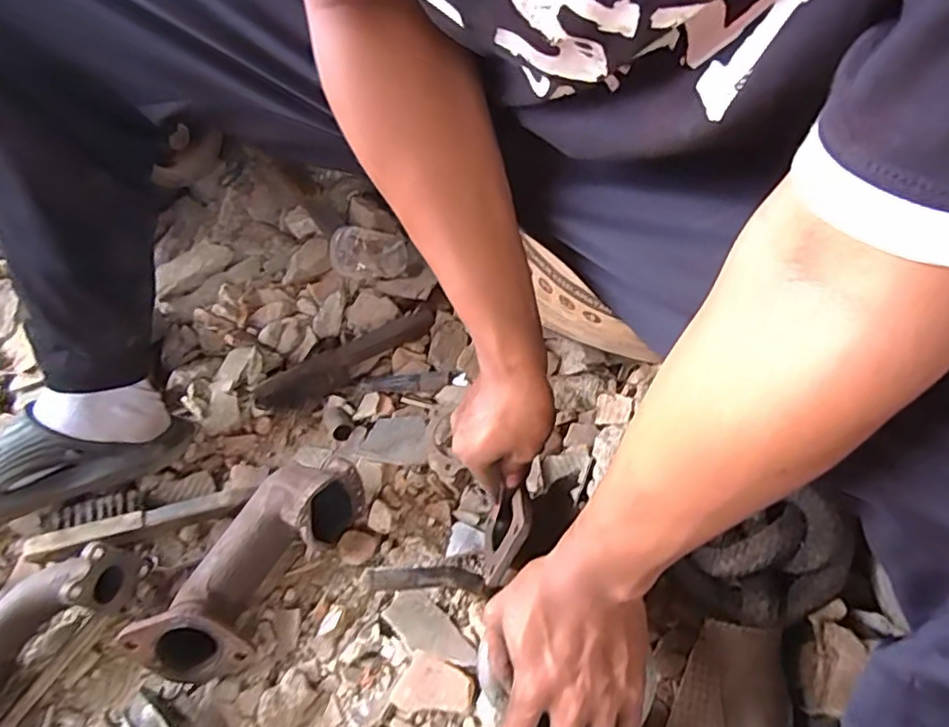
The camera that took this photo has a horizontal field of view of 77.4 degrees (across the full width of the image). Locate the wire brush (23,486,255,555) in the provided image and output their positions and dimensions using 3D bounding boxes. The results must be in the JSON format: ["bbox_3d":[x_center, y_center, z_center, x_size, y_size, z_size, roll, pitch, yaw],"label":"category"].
[{"bbox_3d":[-0.352,0.152,0.629,0.213,0.028,0.048,-15,55,-5],"label":"wire brush"}]

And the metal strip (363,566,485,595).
[{"bbox_3d":[-0.039,0.170,0.465,0.093,0.009,0.018,3,55,-8],"label":"metal strip"}]

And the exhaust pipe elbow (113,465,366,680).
[{"bbox_3d":[-0.217,0.190,0.577,0.096,0.082,0.234,24,60,20],"label":"exhaust pipe elbow"}]

